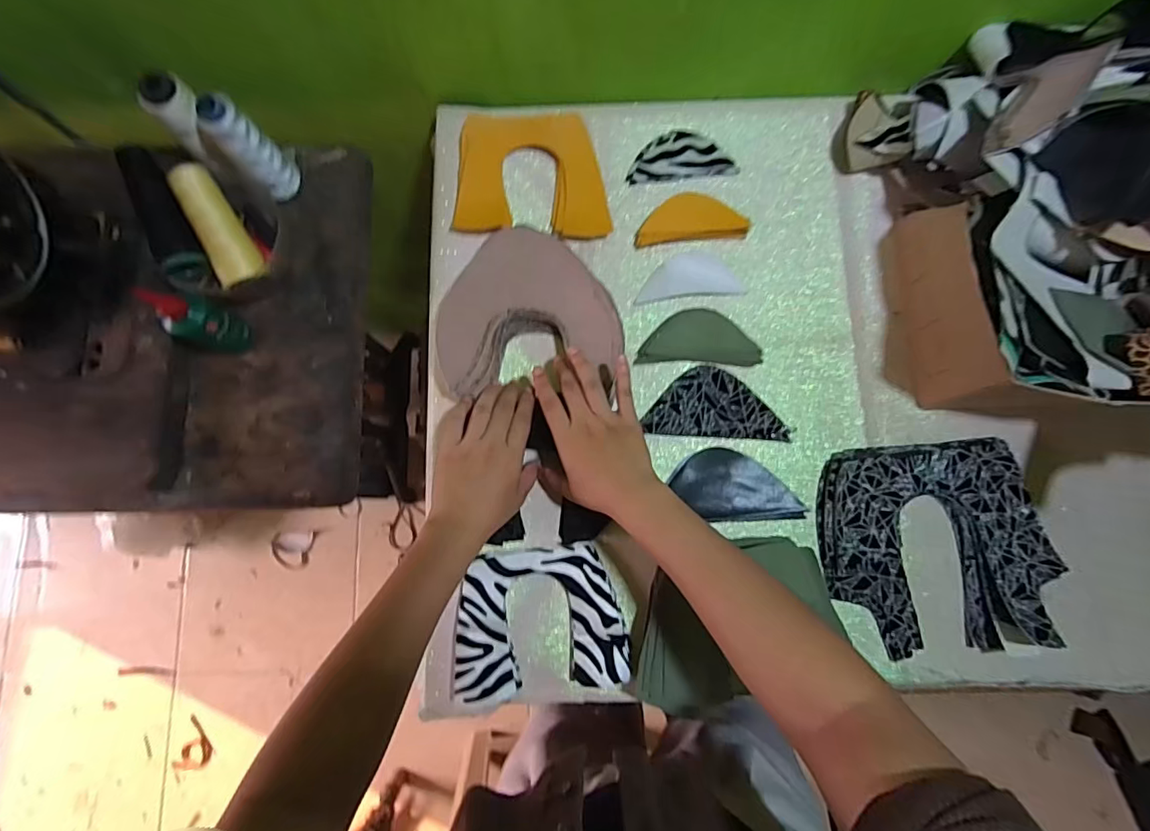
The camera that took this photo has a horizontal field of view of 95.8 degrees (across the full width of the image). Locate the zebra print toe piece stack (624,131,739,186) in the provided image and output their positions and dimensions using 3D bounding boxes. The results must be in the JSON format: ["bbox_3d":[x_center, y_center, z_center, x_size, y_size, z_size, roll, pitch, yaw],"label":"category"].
[{"bbox_3d":[0.112,-0.276,0.550,0.111,0.007,0.051,-5,81,0],"label":"zebra print toe piece stack"}]

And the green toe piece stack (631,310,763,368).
[{"bbox_3d":[0.124,-0.081,0.517,0.116,0.018,0.058,3,81,1],"label":"green toe piece stack"}]

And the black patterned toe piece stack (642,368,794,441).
[{"bbox_3d":[0.142,-0.013,0.513,0.135,0.011,0.068,4,81,1],"label":"black patterned toe piece stack"}]

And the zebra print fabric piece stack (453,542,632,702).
[{"bbox_3d":[-0.031,0.188,0.480,0.154,0.012,0.125,-3,76,-5],"label":"zebra print fabric piece stack"}]

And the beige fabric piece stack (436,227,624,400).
[{"bbox_3d":[-0.044,-0.103,0.507,0.169,0.030,0.155,-3,81,0],"label":"beige fabric piece stack"}]

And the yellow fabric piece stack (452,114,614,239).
[{"bbox_3d":[-0.046,-0.250,0.540,0.153,0.019,0.133,-3,81,0],"label":"yellow fabric piece stack"}]

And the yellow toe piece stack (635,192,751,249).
[{"bbox_3d":[0.118,-0.209,0.537,0.112,0.022,0.056,-5,81,0],"label":"yellow toe piece stack"}]

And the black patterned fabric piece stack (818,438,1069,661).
[{"bbox_3d":[0.334,0.119,0.472,0.193,0.046,0.183,-5,81,-1],"label":"black patterned fabric piece stack"}]

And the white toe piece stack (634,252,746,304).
[{"bbox_3d":[0.116,-0.143,0.531,0.104,0.005,0.046,-5,81,0],"label":"white toe piece stack"}]

